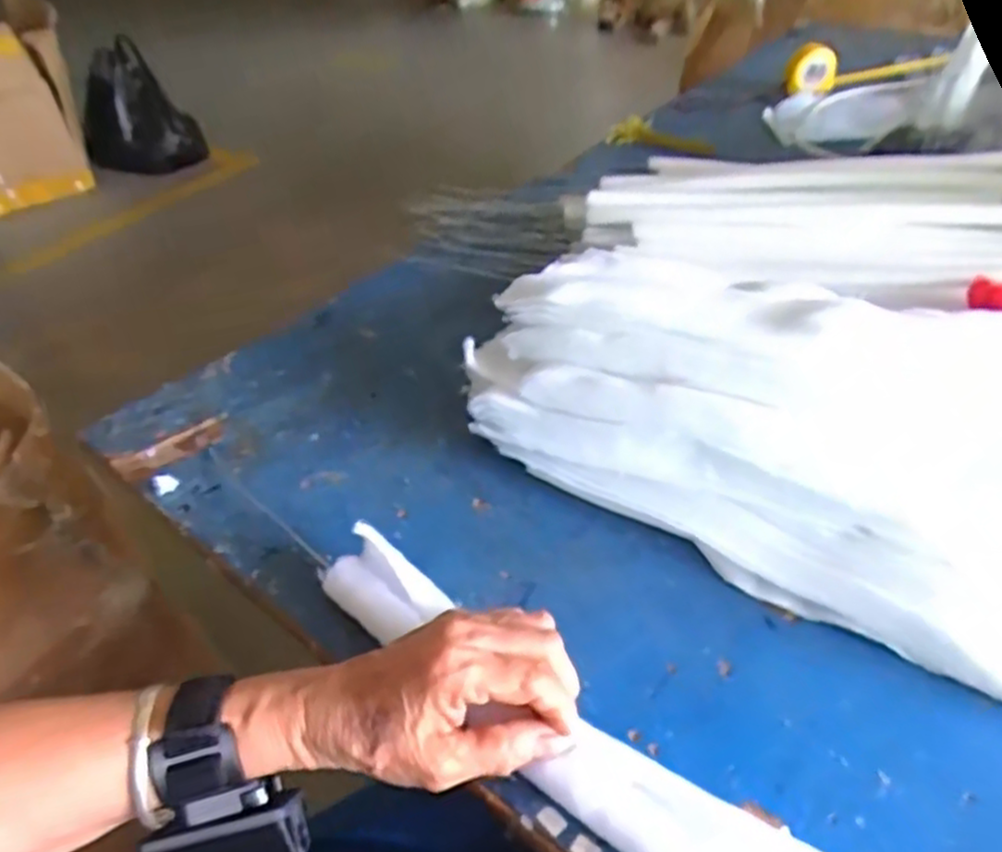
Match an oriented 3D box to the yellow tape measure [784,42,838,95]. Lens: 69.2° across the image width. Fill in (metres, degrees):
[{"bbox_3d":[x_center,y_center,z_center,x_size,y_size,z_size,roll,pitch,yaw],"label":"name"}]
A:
[{"bbox_3d":[0.378,-0.435,0.883,0.057,0.047,0.042,9,46,17],"label":"yellow tape measure"}]

